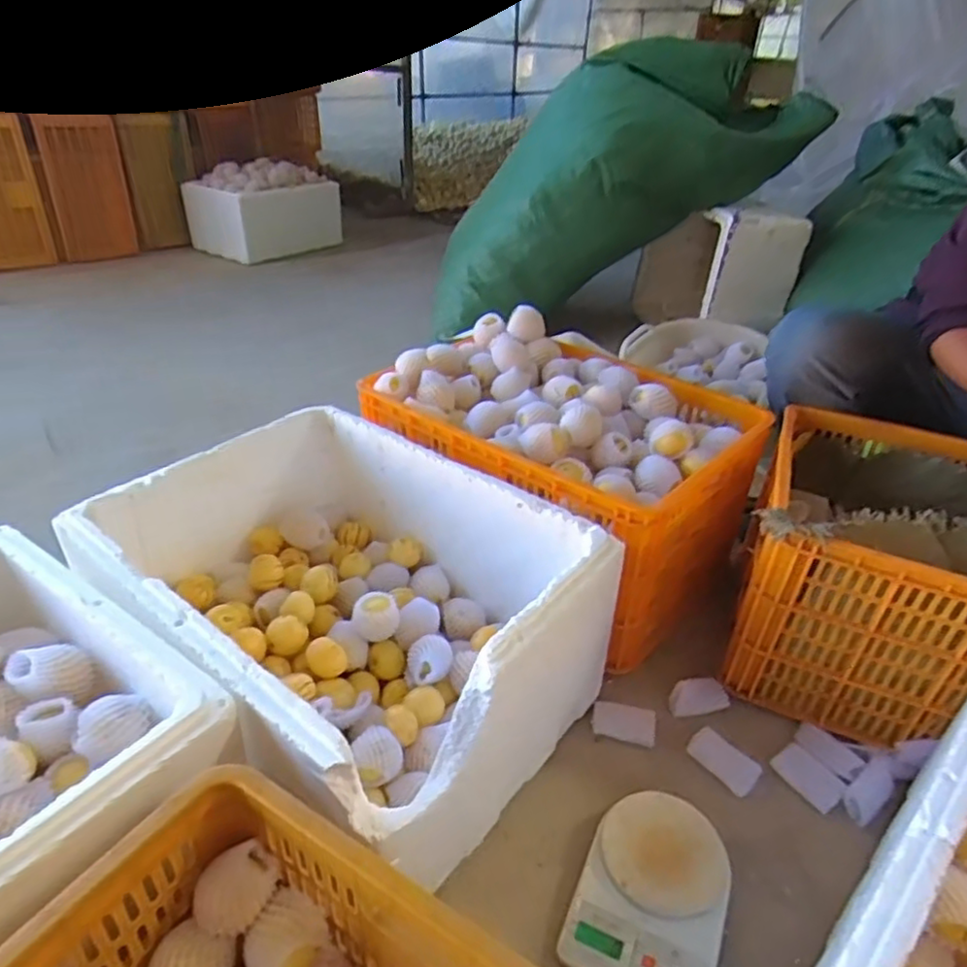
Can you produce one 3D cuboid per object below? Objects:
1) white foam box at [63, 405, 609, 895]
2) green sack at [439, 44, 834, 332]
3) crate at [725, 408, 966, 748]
[{"bbox_3d":[-0.182,0.173,0.894,0.586,0.298,0.462,27,39,31],"label":"white foam box"},{"bbox_3d":[0.280,-0.789,1.773,1.096,0.474,0.360,-28,25,22],"label":"green sack"},{"bbox_3d":[0.705,0.148,0.948,0.588,0.313,0.445,19,36,21],"label":"crate"}]

